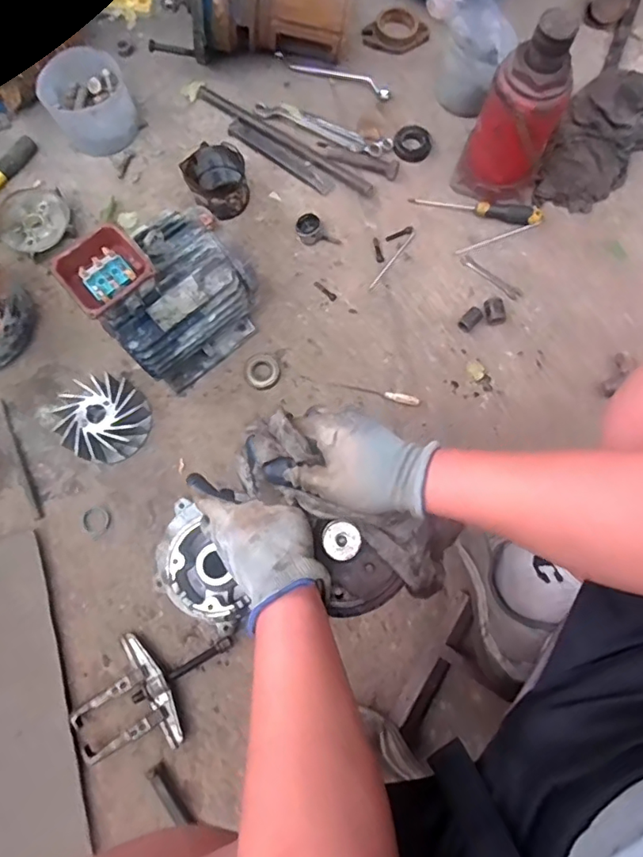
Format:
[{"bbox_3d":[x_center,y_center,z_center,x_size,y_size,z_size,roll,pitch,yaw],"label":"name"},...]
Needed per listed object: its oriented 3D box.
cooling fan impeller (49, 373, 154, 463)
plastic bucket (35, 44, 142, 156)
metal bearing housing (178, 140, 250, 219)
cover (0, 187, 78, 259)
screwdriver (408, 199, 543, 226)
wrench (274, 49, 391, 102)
[{"bbox_3d":[-0.347,-0.017,0.835,0.138,0.052,0.132,0,76,0],"label":"cooling fan impeller"},{"bbox_3d":[-0.415,-0.587,0.957,0.144,0.102,0.144,0,76,0],"label":"plastic bucket"},{"bbox_3d":[-0.179,-0.429,0.923,0.101,0.073,0.101,0,76,0],"label":"metal bearing housing"},{"bbox_3d":[-0.514,-0.371,0.939,0.128,0.028,0.121,0,76,0],"label":"cover"},{"bbox_3d":[0.276,-0.392,0.934,0.227,0.026,0.025,12,76,4],"label":"screwdriver"},{"bbox_3d":[0.023,-0.675,1.009,0.234,0.025,0.028,23,75,5],"label":"wrench"}]

